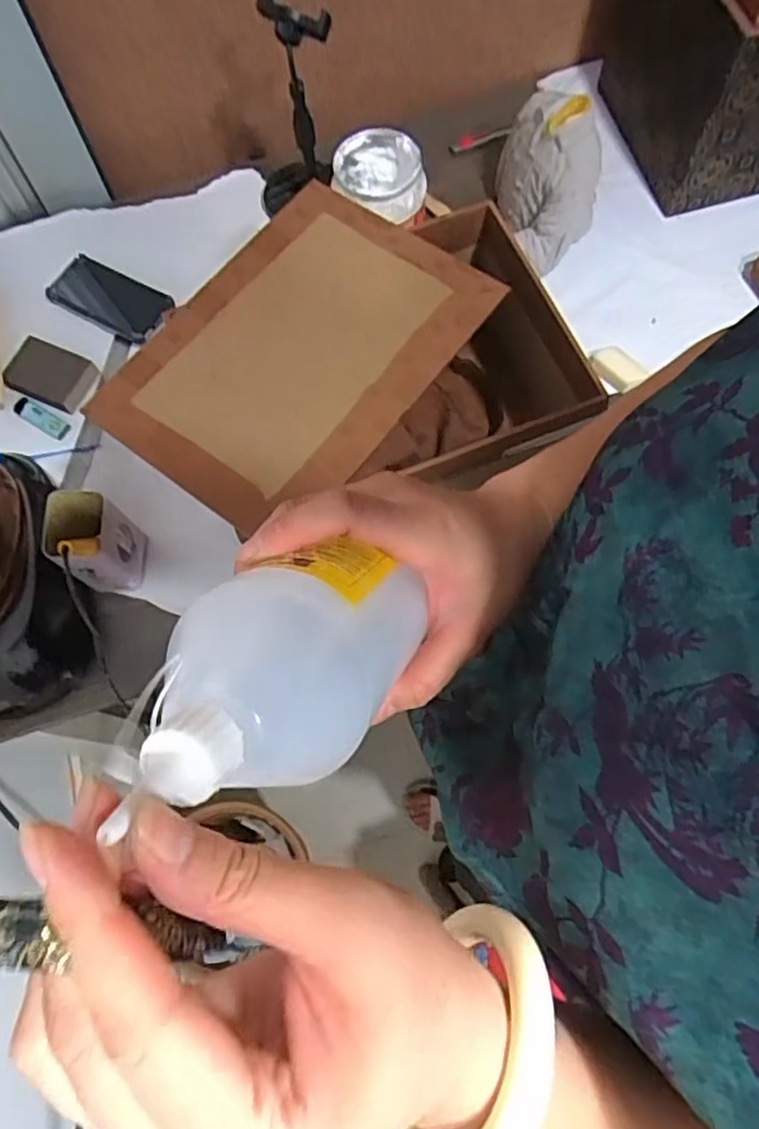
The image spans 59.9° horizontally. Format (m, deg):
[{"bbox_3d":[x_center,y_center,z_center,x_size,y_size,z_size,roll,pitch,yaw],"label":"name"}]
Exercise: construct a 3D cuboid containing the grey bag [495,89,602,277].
[{"bbox_3d":[0.227,-0.524,0.890,0.136,0.142,0.170,9,71,6],"label":"grey bag"}]

